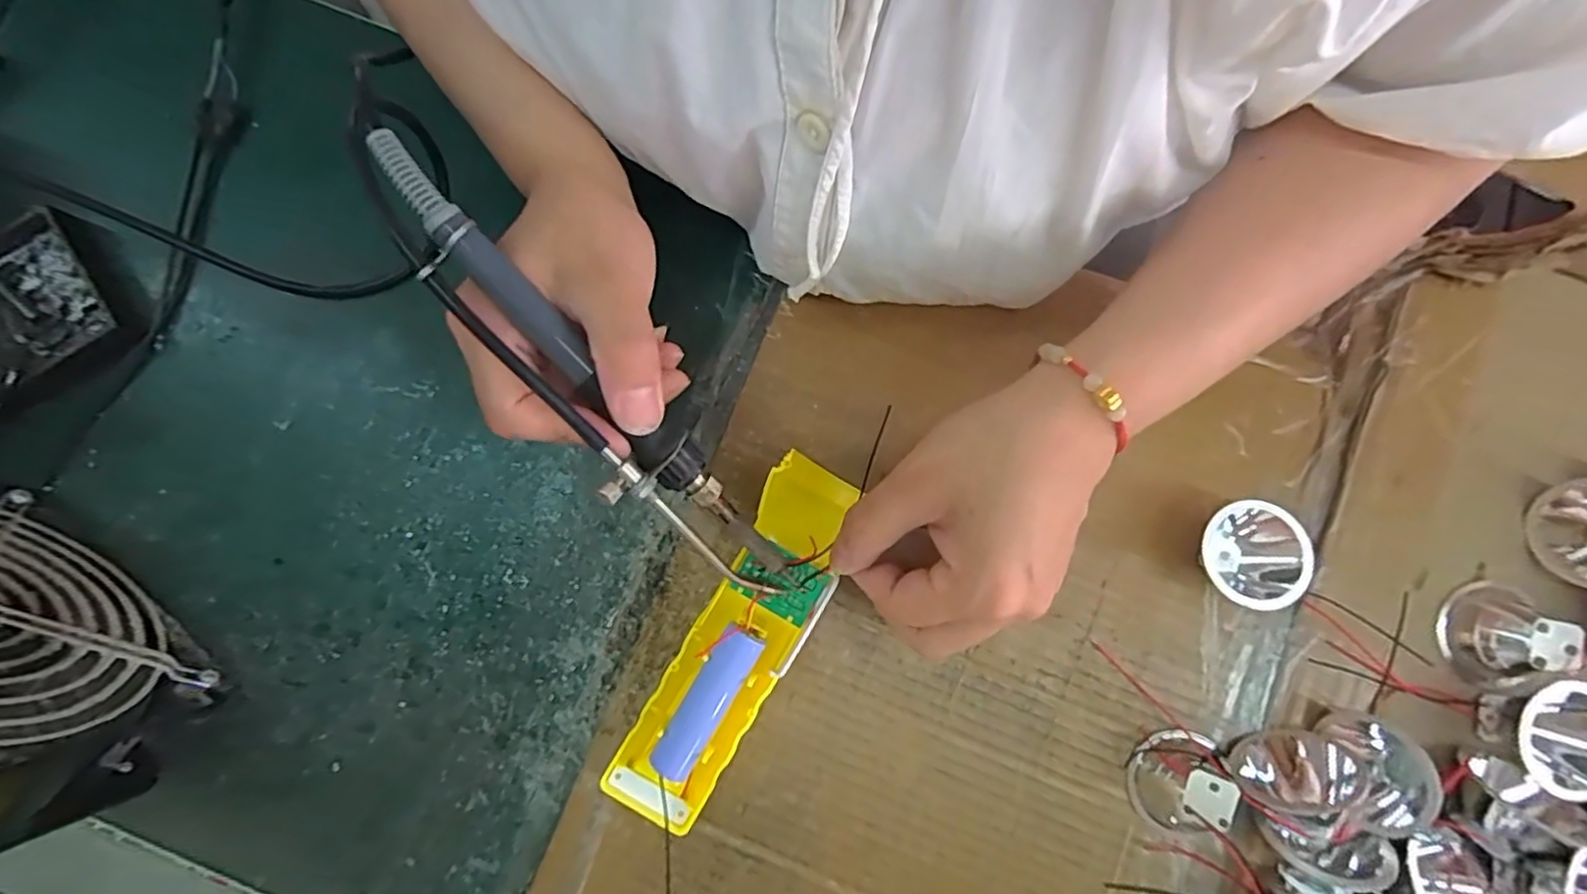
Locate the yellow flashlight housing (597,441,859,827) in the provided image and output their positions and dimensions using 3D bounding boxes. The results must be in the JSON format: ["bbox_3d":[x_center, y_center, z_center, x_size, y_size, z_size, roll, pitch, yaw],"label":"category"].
[{"bbox_3d":[-0.023,0.079,0.277,0.041,0.025,0.157,28,84,5],"label":"yellow flashlight housing"}]

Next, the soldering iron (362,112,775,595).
[{"bbox_3d":[-0.070,-0.017,0.232,0.032,0.020,0.194,-43,108,-8],"label":"soldering iron"}]

